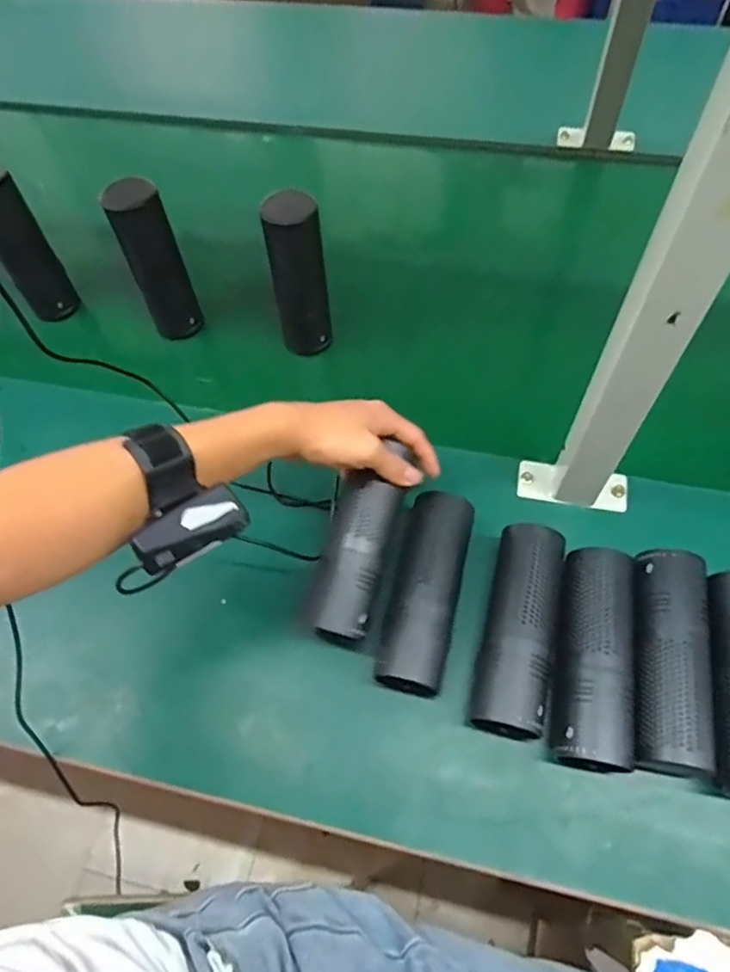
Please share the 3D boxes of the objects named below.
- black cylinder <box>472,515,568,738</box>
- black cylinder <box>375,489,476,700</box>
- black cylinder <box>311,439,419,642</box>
[{"bbox_3d":[0.123,0.114,0.493,0.057,0.047,0.168,11,63,9],"label":"black cylinder"},{"bbox_3d":[0.053,0.084,0.513,0.052,0.050,0.175,12,63,9],"label":"black cylinder"},{"bbox_3d":[-0.004,0.044,0.507,0.050,0.042,0.163,14,71,9],"label":"black cylinder"}]

